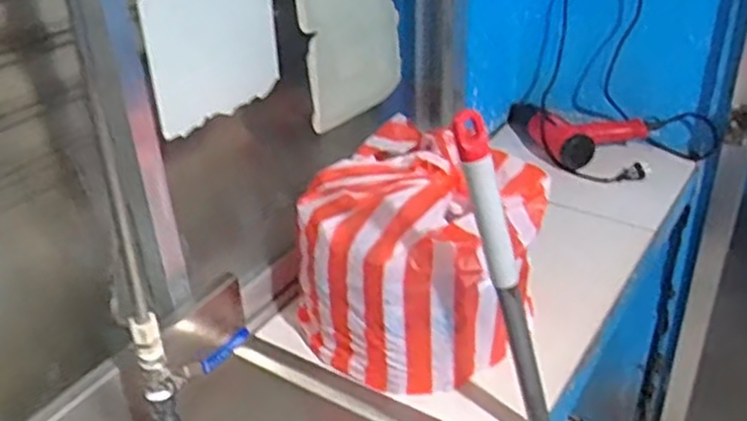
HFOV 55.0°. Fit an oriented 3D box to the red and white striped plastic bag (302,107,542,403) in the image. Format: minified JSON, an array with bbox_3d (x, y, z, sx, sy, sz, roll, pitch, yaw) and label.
[{"bbox_3d":[0.055,0.058,0.965,0.300,0.227,0.276,21,39,34],"label":"red and white striped plastic bag"}]

